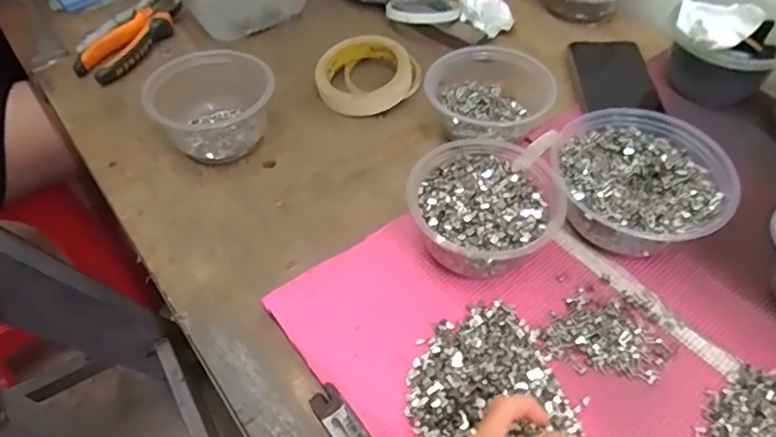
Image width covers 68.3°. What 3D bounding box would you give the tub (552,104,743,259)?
[{"bbox_3d":[0.207,-0.032,0.471,0.131,0.056,0.140,0,51,0],"label":"tub"}]

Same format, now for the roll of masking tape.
[{"bbox_3d":[-0.026,-0.152,0.603,0.097,0.035,0.095,0,51,0],"label":"roll of masking tape"}]

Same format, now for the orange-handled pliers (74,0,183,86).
[{"bbox_3d":[-0.289,-0.218,0.654,0.061,0.019,0.164,14,53,11],"label":"orange-handled pliers"}]

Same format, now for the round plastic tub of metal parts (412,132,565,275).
[{"bbox_3d":[0.076,-0.004,0.454,0.113,0.060,0.113,0,51,0],"label":"round plastic tub of metal parts"}]

